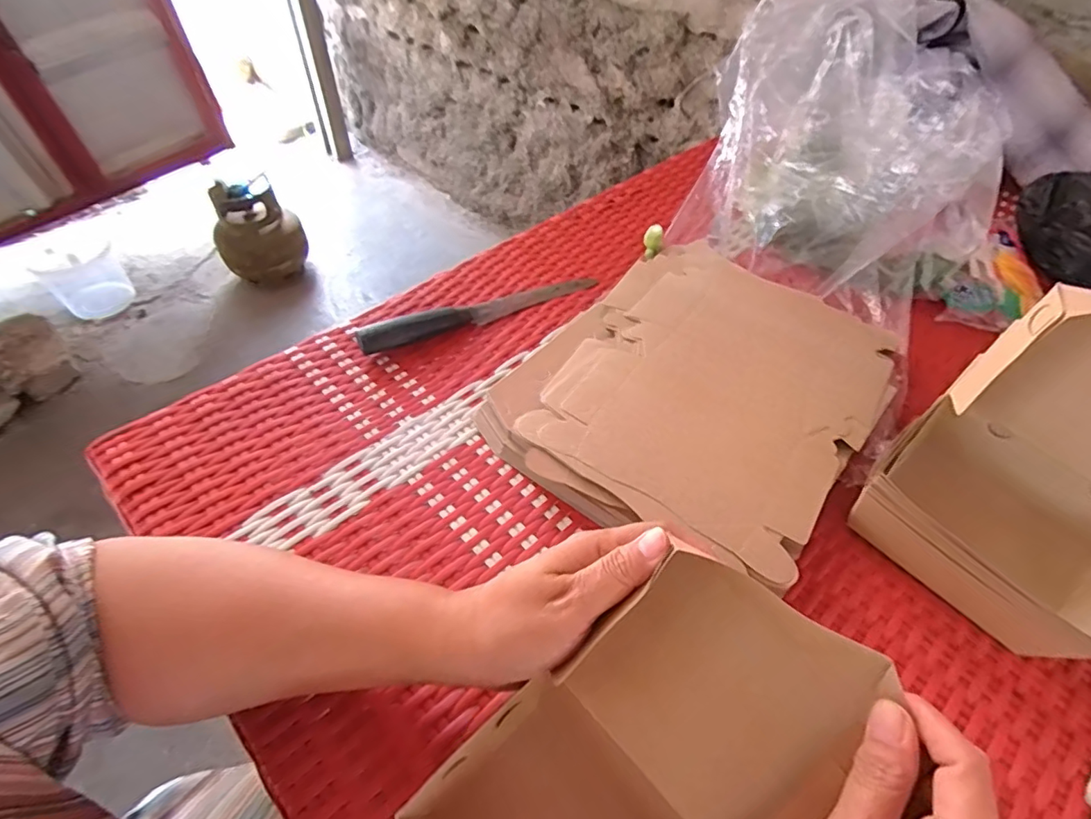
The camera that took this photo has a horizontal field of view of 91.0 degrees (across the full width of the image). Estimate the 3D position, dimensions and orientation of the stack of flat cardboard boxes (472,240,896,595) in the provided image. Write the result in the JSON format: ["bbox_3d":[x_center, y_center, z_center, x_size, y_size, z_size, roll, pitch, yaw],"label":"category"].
[{"bbox_3d":[0.135,-0.023,0.465,0.254,0.034,0.331,33,56,22],"label":"stack of flat cardboard boxes"}]

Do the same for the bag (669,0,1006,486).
[{"bbox_3d":[0.315,-0.250,0.535,0.229,0.221,0.287,-32,59,-26],"label":"bag"}]

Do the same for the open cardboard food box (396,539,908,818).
[{"bbox_3d":[0.039,0.170,0.240,0.140,0.127,0.176,34,57,23],"label":"open cardboard food box"}]

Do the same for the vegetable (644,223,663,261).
[{"bbox_3d":[0.119,-0.188,0.599,0.018,0.013,0.039,13,96,8],"label":"vegetable"}]

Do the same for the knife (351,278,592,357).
[{"bbox_3d":[-0.059,-0.100,0.521,0.242,0.018,0.026,-21,55,-19],"label":"knife"}]

